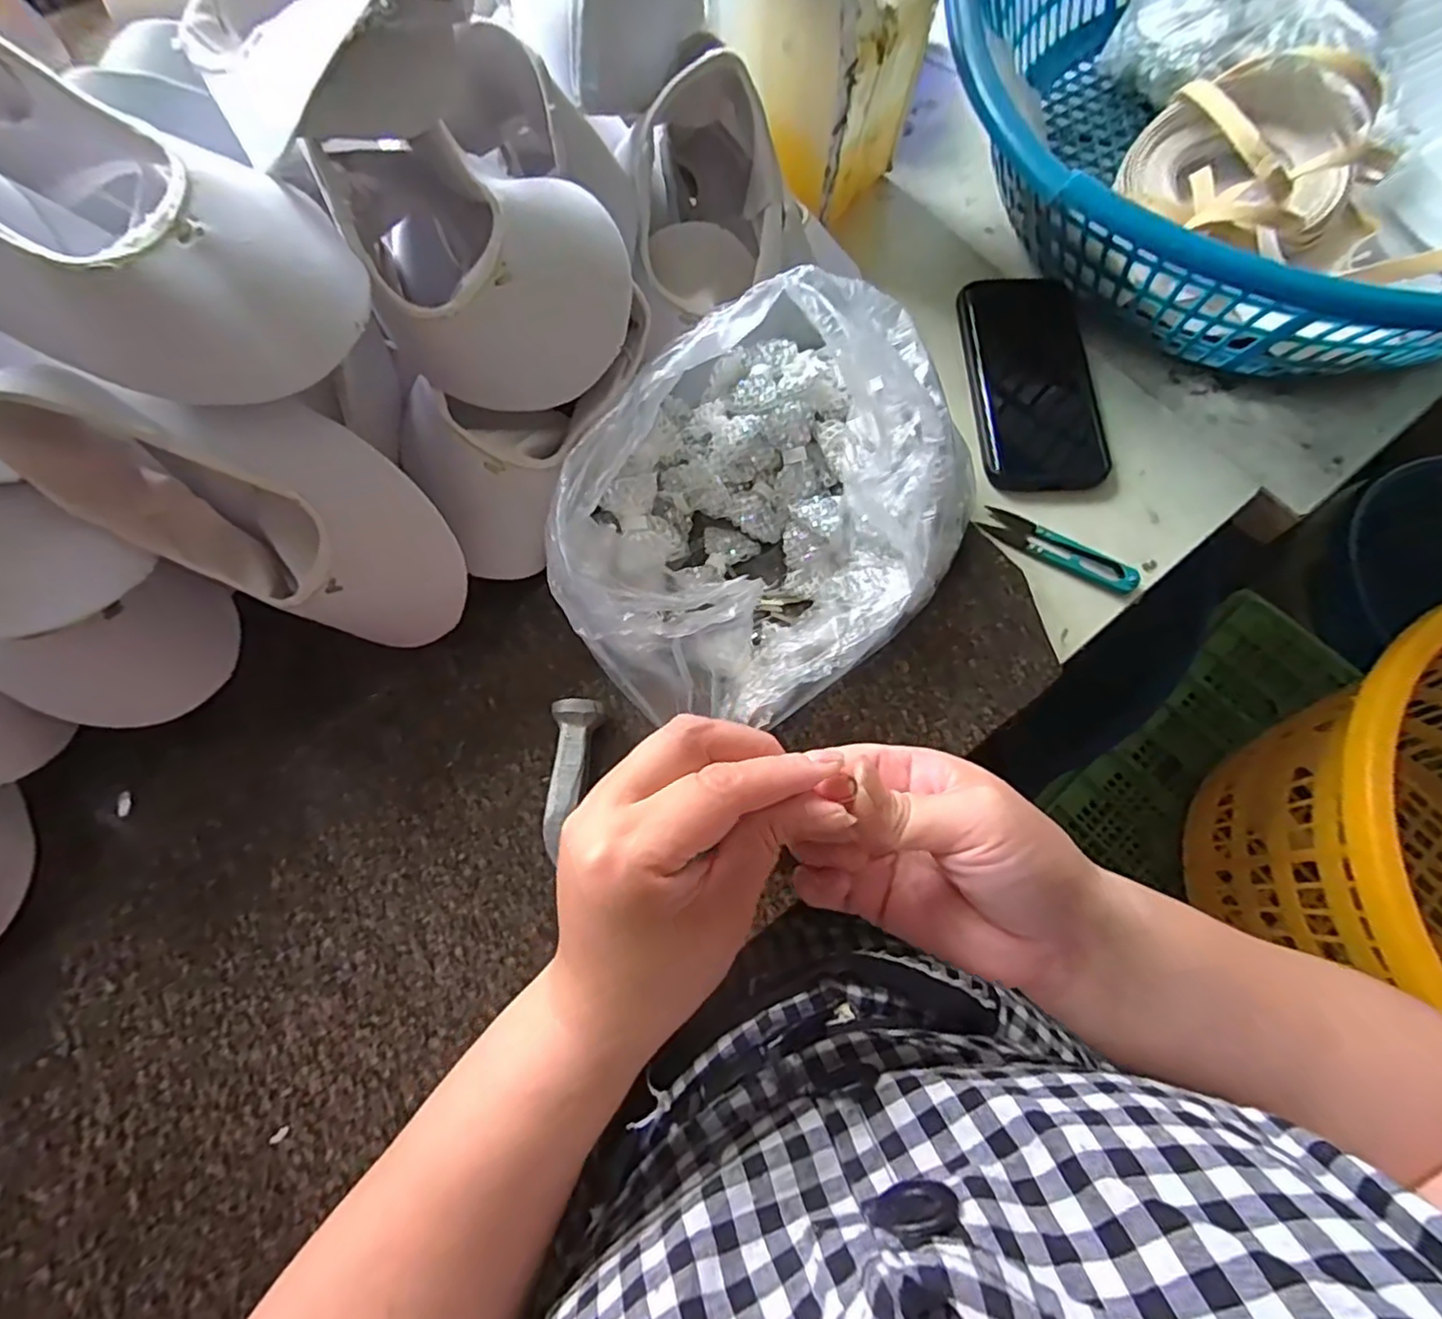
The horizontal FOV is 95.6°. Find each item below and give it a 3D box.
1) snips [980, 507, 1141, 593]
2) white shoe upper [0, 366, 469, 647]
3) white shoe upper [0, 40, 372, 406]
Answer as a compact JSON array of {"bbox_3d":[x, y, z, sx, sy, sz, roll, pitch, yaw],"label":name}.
[{"bbox_3d":[0.219,-0.071,0.424,0.101,0.009,0.023,31,74,10],"label":"snips"},{"bbox_3d":[-0.216,-0.077,0.320,0.104,0.189,0.063,-34,41,17],"label":"white shoe upper"},{"bbox_3d":[-0.252,-0.172,0.261,0.190,0.075,0.105,24,90,-33],"label":"white shoe upper"}]

